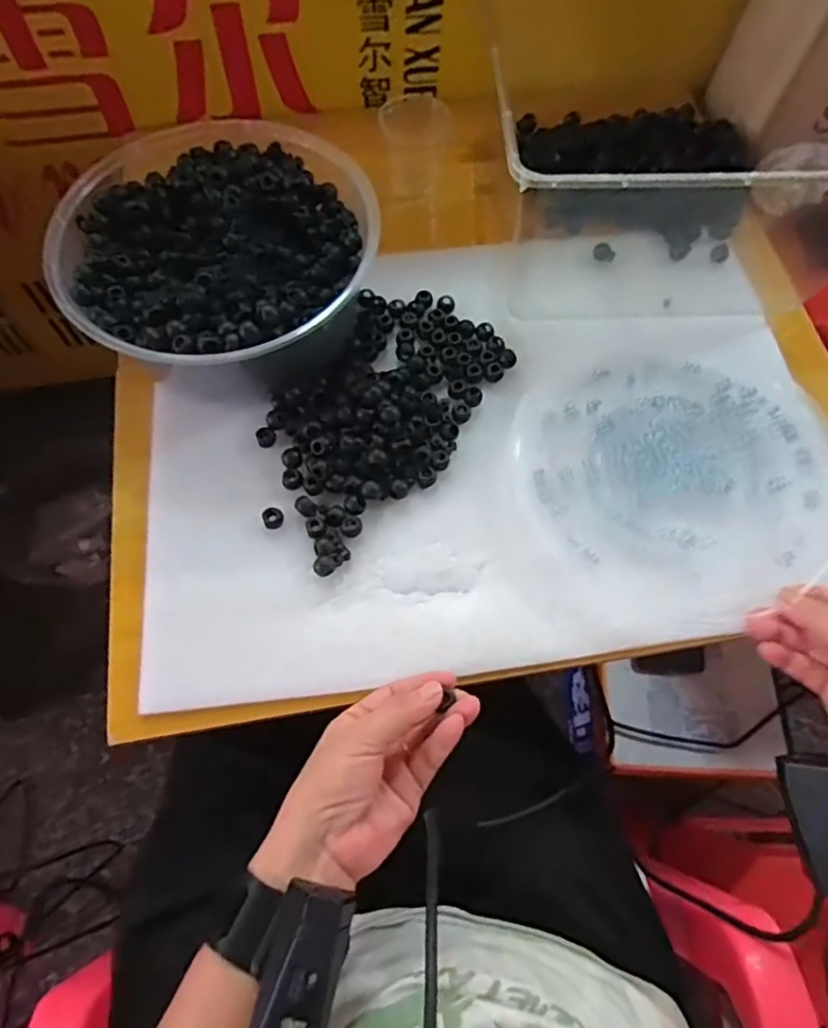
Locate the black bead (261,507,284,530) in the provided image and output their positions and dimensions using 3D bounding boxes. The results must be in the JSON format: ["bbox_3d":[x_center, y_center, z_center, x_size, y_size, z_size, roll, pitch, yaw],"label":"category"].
[{"bbox_3d":[-0.111,0.002,0.487,0.015,0.011,0.015,-21,69,-11],"label":"black bead"}]

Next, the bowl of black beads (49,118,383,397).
[{"bbox_3d":[-0.159,-0.206,0.527,0.241,0.089,0.224,1,67,-1],"label":"bowl of black beads"}]

